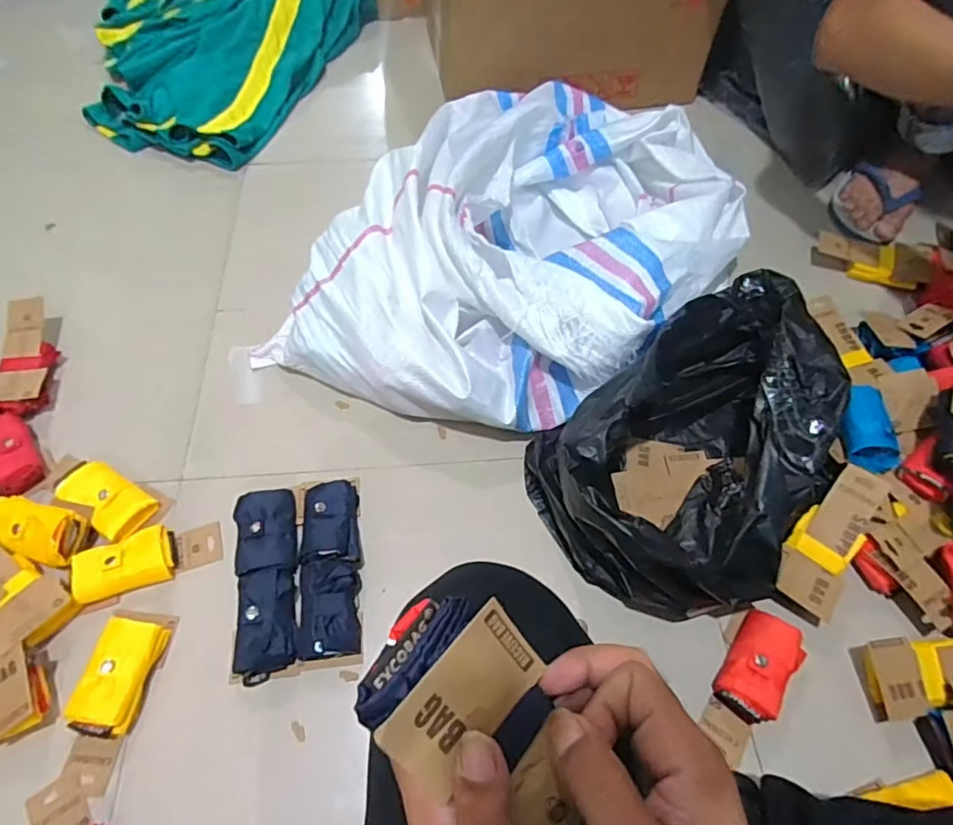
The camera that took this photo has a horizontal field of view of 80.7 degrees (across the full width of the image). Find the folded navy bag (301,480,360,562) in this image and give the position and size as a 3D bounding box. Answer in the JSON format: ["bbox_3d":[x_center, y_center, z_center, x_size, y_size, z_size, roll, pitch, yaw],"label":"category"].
[{"bbox_3d":[-0.166,0.122,0.633,0.060,0.036,0.096,-7,60,-6],"label":"folded navy bag"}]

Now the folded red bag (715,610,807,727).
[{"bbox_3d":[0.287,0.253,0.565,0.057,0.029,0.104,39,66,19],"label":"folded red bag"}]

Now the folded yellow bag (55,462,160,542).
[{"bbox_3d":[-0.429,0.099,0.644,0.101,0.034,0.057,26,62,13],"label":"folded yellow bag"}]

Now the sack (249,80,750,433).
[{"bbox_3d":[0.072,-0.232,0.780,0.485,0.155,0.608,28,63,14],"label":"sack"}]

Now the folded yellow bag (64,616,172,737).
[{"bbox_3d":[-0.351,0.258,0.551,0.055,0.028,0.100,9,60,4],"label":"folded yellow bag"}]

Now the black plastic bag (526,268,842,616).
[{"bbox_3d":[0.267,0.032,0.627,0.384,0.156,0.263,-33,66,-19],"label":"black plastic bag"}]

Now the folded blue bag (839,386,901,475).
[{"bbox_3d":[0.465,0.016,0.670,0.063,0.039,0.105,3,60,0],"label":"folded blue bag"}]

